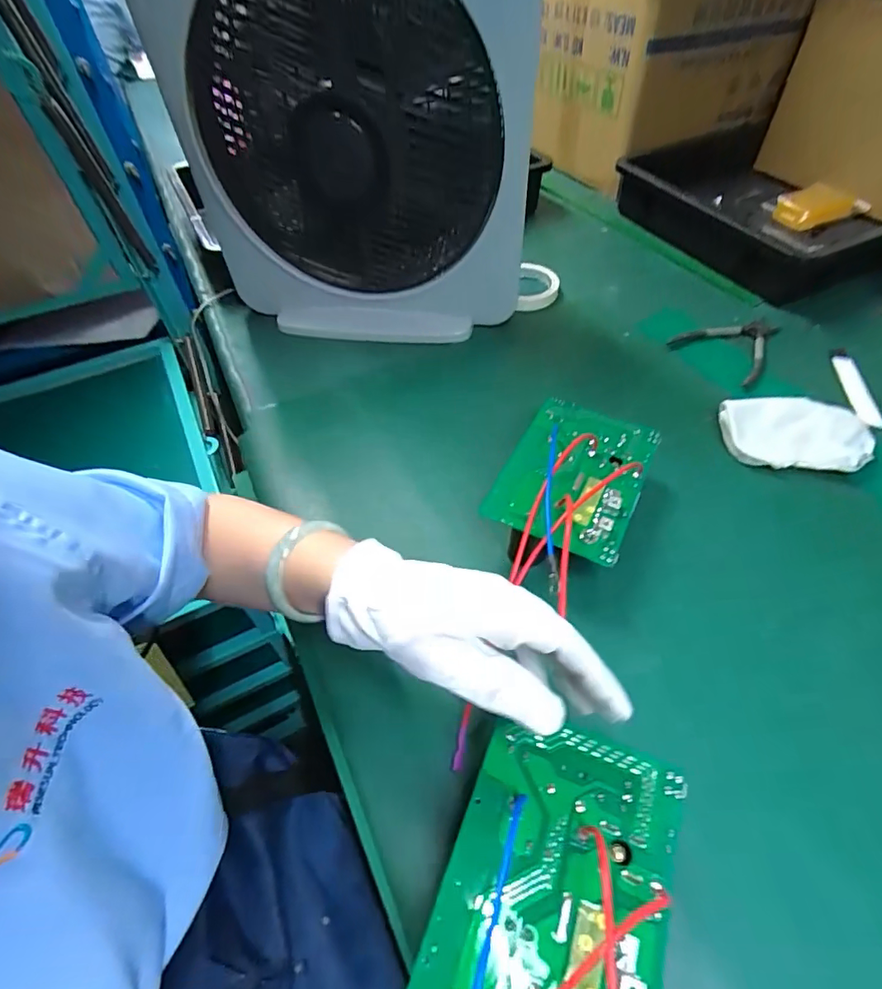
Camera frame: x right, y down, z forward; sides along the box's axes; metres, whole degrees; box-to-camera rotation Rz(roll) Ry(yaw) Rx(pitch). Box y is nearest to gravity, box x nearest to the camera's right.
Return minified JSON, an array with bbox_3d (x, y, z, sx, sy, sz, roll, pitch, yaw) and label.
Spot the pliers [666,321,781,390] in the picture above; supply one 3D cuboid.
[{"bbox_3d":[0.358,-0.183,0.615,0.135,0.006,0.108,-33,57,-21],"label":"pliers"}]

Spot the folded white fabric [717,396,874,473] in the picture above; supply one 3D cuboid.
[{"bbox_3d":[0.350,-0.060,0.502,0.128,0.024,0.080,6,52,8],"label":"folded white fabric"}]

